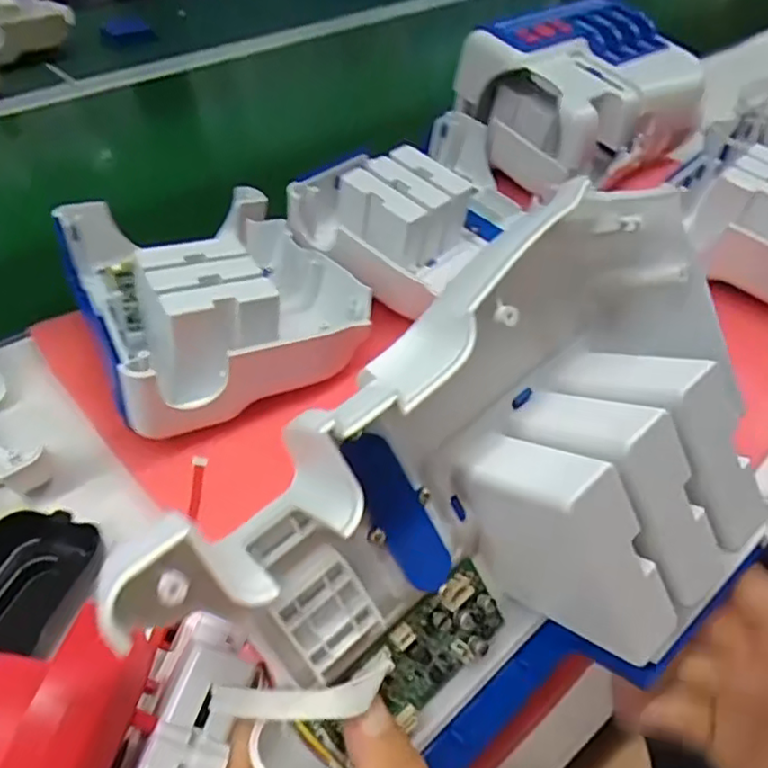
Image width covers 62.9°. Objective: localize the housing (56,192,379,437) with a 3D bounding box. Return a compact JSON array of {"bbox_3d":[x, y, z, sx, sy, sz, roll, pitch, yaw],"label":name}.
[{"bbox_3d":[-0.102,-0.063,0.378,0.144,0.063,0.179,-22,46,-21],"label":"housing"}]

